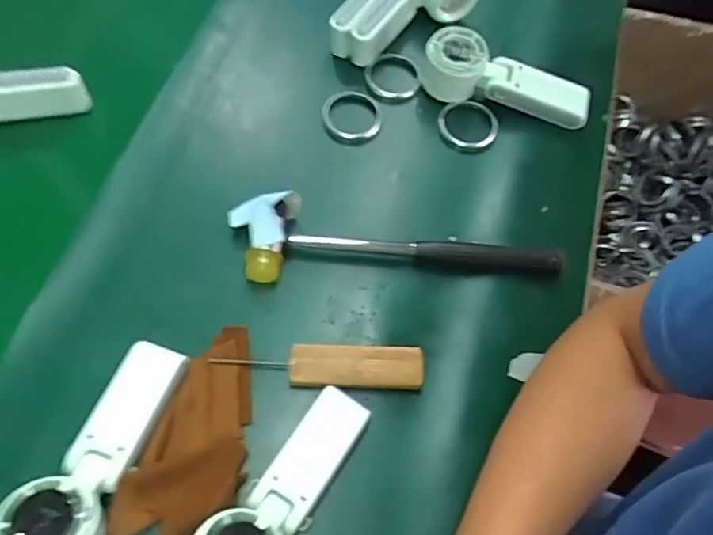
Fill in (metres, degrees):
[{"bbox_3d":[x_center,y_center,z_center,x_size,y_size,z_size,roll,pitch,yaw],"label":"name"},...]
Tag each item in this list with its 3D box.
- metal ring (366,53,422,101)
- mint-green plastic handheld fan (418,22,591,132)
[{"bbox_3d":[0.038,-0.200,0.594,0.058,0.015,0.058,1,64,-2],"label":"metal ring"},{"bbox_3d":[0.150,-0.189,0.570,0.168,0.052,0.053,11,64,2],"label":"mint-green plastic handheld fan"}]

